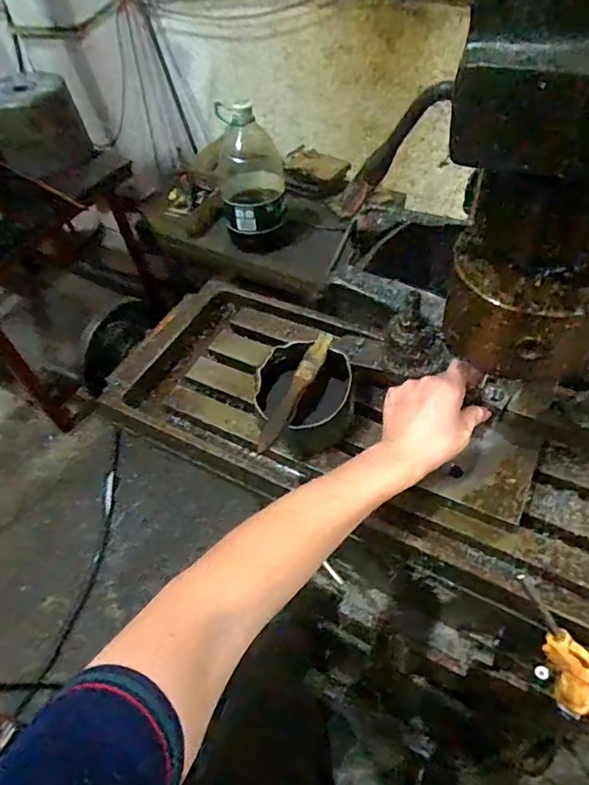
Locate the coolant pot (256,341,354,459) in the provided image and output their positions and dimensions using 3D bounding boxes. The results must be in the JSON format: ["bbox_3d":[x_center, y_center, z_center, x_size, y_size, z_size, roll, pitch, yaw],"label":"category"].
[{"bbox_3d":[0.009,0.003,0.548,0.109,0.065,0.121,-17,53,-7],"label":"coolant pot"}]

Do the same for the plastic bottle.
[{"bbox_3d":[-0.126,-0.605,1.359,0.188,0.311,0.217,-3,52,3],"label":"plastic bottle"}]

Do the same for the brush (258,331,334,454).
[{"bbox_3d":[0.003,-0.006,0.514,0.021,0.011,0.155,18,56,18],"label":"brush"}]

